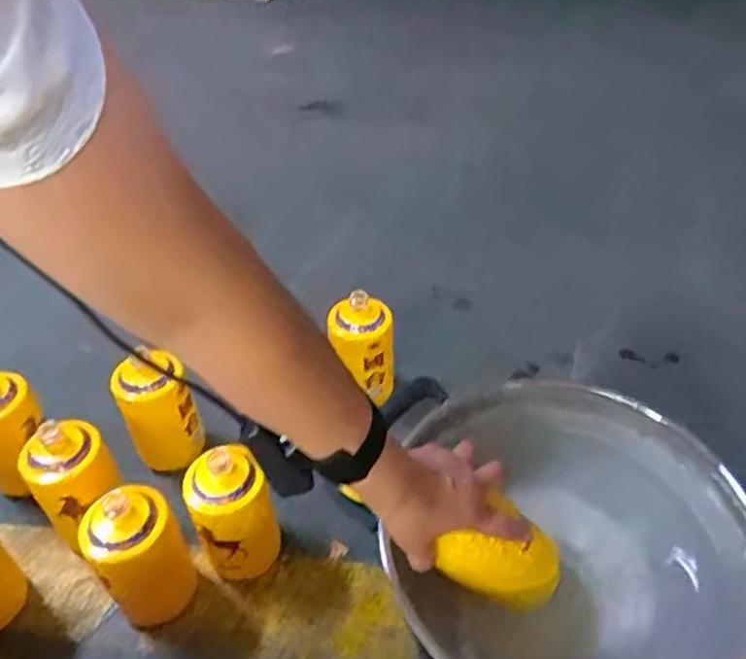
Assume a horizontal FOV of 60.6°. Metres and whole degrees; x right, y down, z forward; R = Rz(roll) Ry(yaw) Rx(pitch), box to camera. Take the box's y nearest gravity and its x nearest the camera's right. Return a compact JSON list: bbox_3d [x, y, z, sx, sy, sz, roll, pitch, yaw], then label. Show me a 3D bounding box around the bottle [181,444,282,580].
[{"bbox_3d":[-0.153,0.218,0.722,0.087,0.184,0.071,-15,42,-12],"label":"bottle"}]

